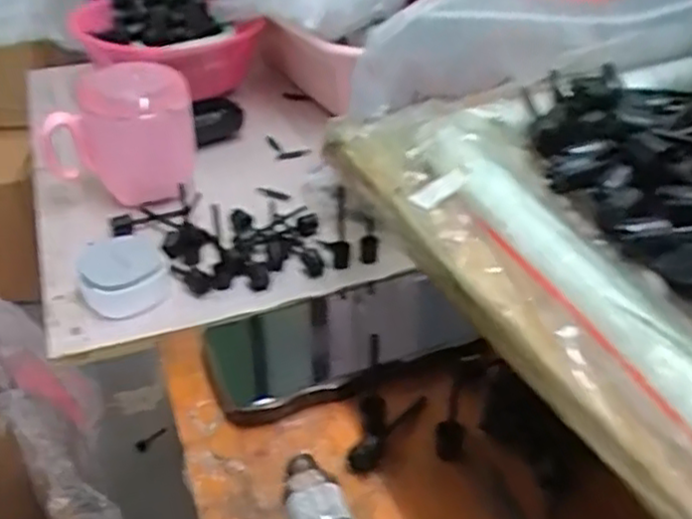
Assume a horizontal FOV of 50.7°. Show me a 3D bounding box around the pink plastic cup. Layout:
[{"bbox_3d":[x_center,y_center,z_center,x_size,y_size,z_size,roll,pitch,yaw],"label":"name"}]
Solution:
[{"bbox_3d":[-0.176,-0.096,0.567,0.111,0.104,0.079,-8,37,-10],"label":"pink plastic cup"}]

